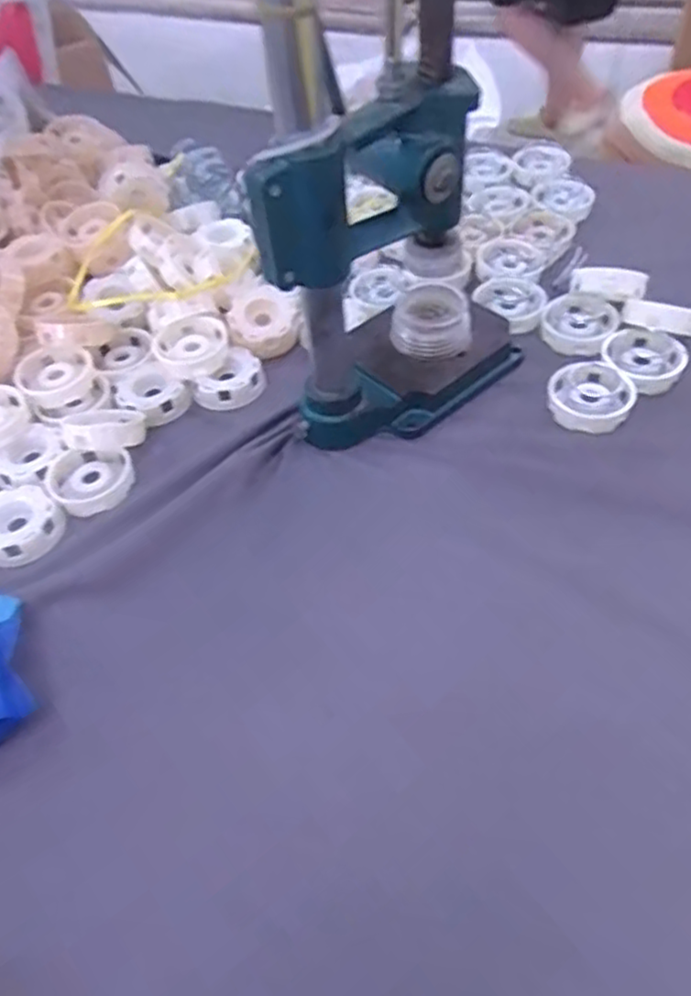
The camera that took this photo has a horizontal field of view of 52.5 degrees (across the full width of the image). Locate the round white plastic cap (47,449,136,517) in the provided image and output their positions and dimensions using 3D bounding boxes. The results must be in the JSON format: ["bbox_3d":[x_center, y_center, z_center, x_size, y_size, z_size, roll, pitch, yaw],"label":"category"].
[{"bbox_3d":[-0.197,-0.016,0.547,0.062,0.018,0.058,-3,50,3],"label":"round white plastic cap"}]

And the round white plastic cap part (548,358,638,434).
[{"bbox_3d":[0.197,-0.085,0.562,0.063,0.024,0.065,-3,50,3],"label":"round white plastic cap part"}]

